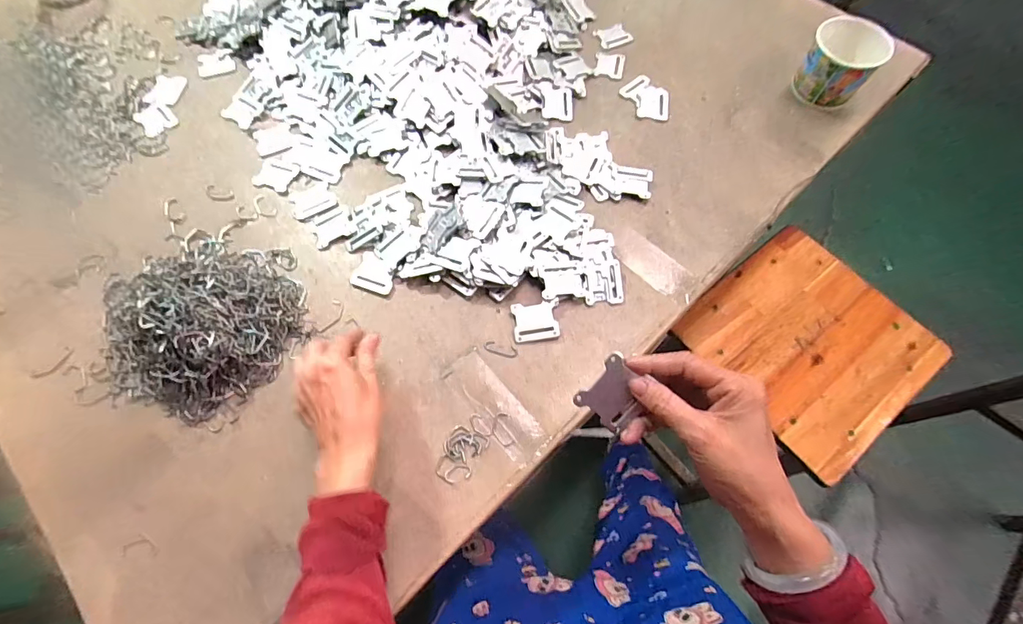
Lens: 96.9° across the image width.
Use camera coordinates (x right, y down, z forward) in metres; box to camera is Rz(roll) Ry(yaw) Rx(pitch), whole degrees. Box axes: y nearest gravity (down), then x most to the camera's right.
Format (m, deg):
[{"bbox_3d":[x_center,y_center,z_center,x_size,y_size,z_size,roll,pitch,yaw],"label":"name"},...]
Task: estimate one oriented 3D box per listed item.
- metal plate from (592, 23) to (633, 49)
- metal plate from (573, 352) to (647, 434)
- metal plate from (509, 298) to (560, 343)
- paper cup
[{"bbox_3d":[0.159,-0.427,0.701,0.053,0.006,0.043,-18,67,-7],"label":"metal plate"},{"bbox_3d":[0.075,0.059,0.328,0.042,0.006,0.047,39,106,-2],"label":"metal plate"},{"bbox_3d":[0.028,0.011,0.509,0.051,0.004,0.044,-7,77,5],"label":"metal plate"},{"bbox_3d":[0.439,-0.330,0.611,0.088,0.087,0.077,24,69,11],"label":"paper cup"}]

